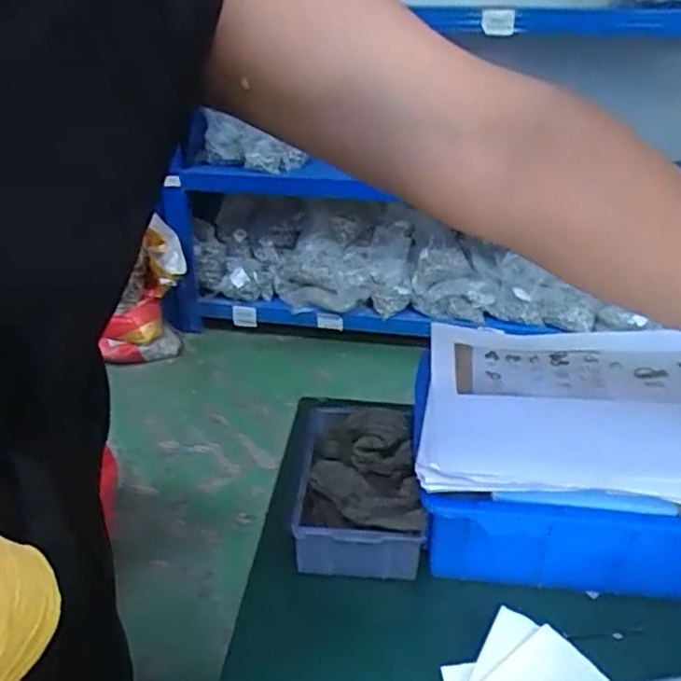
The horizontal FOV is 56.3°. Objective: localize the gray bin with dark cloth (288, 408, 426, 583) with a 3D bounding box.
[{"bbox_3d":[0.016,0.115,0.512,0.093,0.069,0.142,3,30,3],"label":"gray bin with dark cloth"}]

